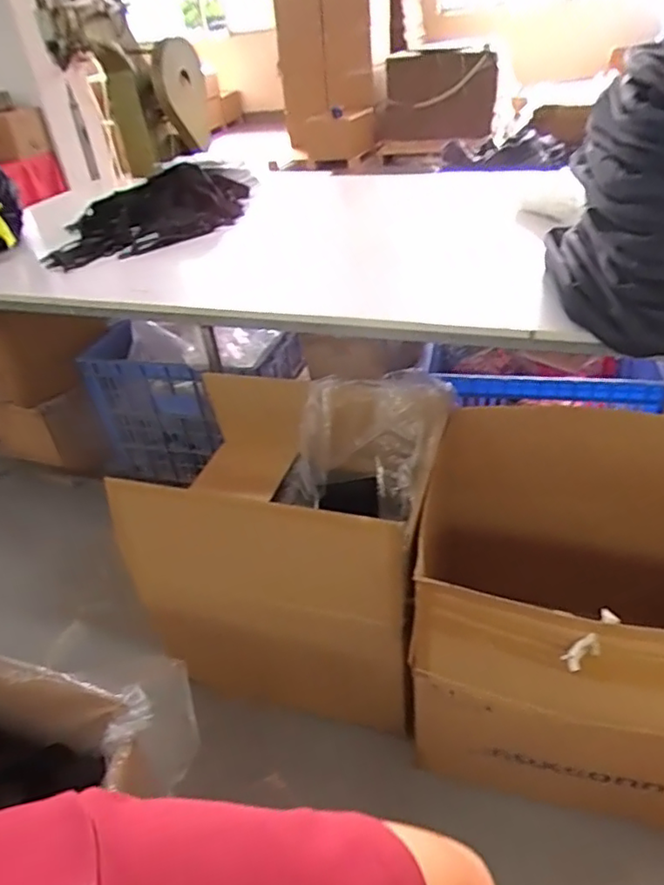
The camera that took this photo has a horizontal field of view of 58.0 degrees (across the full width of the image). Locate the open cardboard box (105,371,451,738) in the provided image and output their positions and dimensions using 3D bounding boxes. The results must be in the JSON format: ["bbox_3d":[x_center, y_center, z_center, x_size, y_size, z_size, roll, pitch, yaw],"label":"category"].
[{"bbox_3d":[-0.075,0.202,1.377,0.609,0.517,0.539,5,38,16],"label":"open cardboard box"}]

